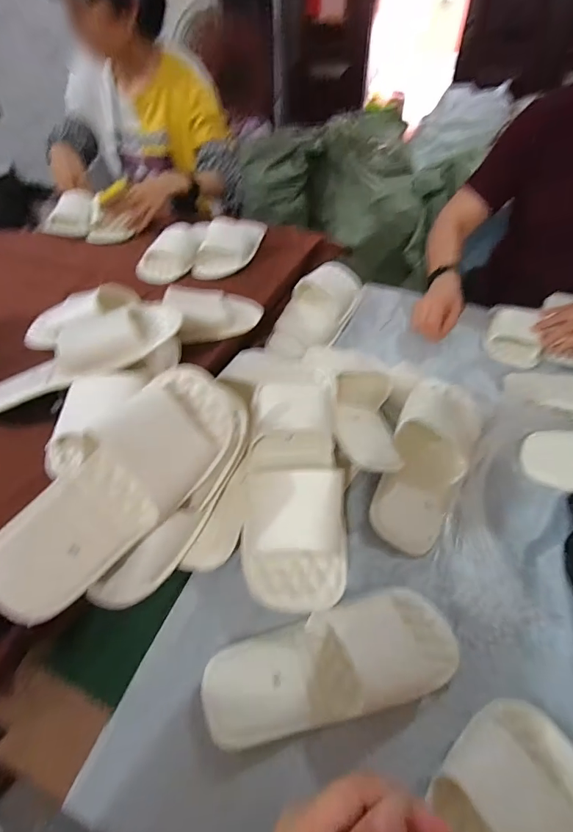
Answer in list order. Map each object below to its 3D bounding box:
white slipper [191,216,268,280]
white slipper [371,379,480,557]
[{"bbox_3d":[-0.108,-0.349,0.835,0.090,0.060,0.216,11,45,10],"label":"white slipper"},{"bbox_3d":[0.192,0.049,0.561,0.102,0.059,0.271,21,47,19],"label":"white slipper"}]

